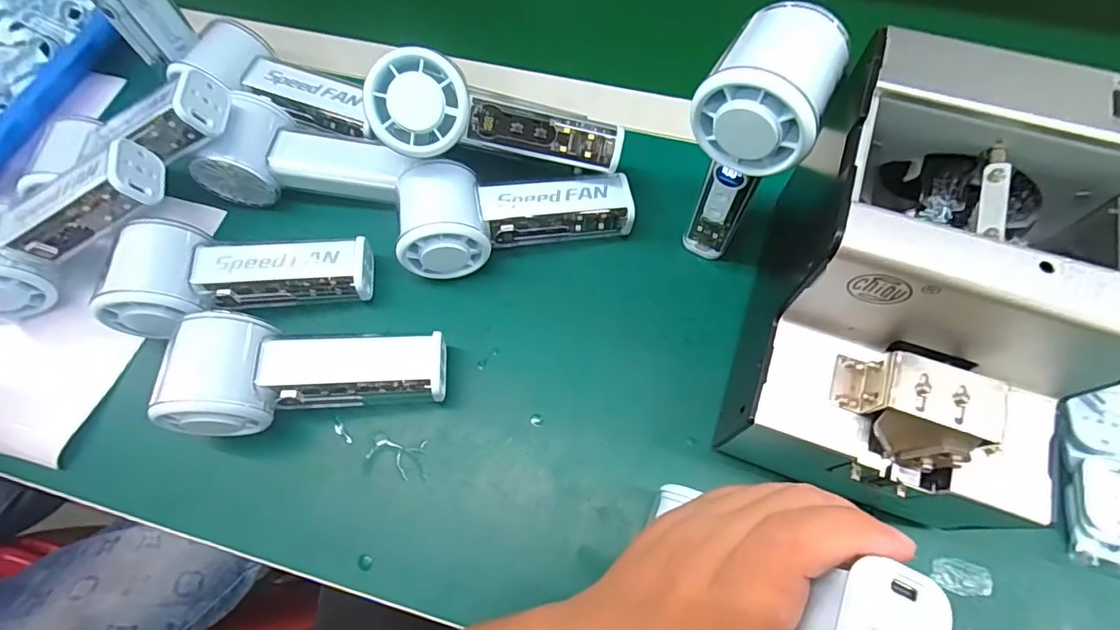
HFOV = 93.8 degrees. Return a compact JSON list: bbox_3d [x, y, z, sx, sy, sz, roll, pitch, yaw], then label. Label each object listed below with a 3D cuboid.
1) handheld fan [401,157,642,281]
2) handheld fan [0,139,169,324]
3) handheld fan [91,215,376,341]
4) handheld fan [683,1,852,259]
[{"bbox_3d":[-0.026,-0.066,0.339,0.145,0.049,0.062,-5,66,-1],"label":"handheld fan"},{"bbox_3d":[-0.321,-0.055,0.334,0.155,0.059,0.060,-34,55,3],"label":"handheld fan"},{"bbox_3d":[-0.197,-0.024,0.326,0.144,0.044,0.072,-2,66,0],"label":"handheld fan"},{"bbox_3d":[0.102,-0.097,0.288,0.054,0.145,0.065,28,69,13],"label":"handheld fan"}]

